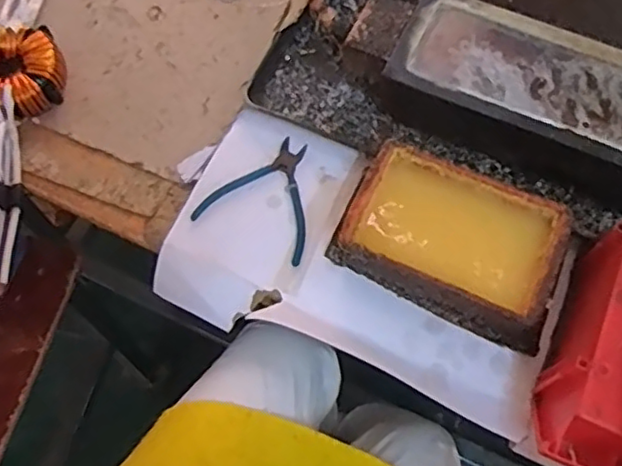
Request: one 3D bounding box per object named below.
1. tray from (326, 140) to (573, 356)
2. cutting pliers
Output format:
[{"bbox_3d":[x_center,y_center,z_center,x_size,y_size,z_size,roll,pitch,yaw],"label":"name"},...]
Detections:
[{"bbox_3d":[0.147,0.007,0.650,0.220,0.065,0.138,22,67,10],"label":"tray"},{"bbox_3d":[-0.045,-0.047,0.707,0.125,0.008,0.131,23,67,10],"label":"cutting pliers"}]

